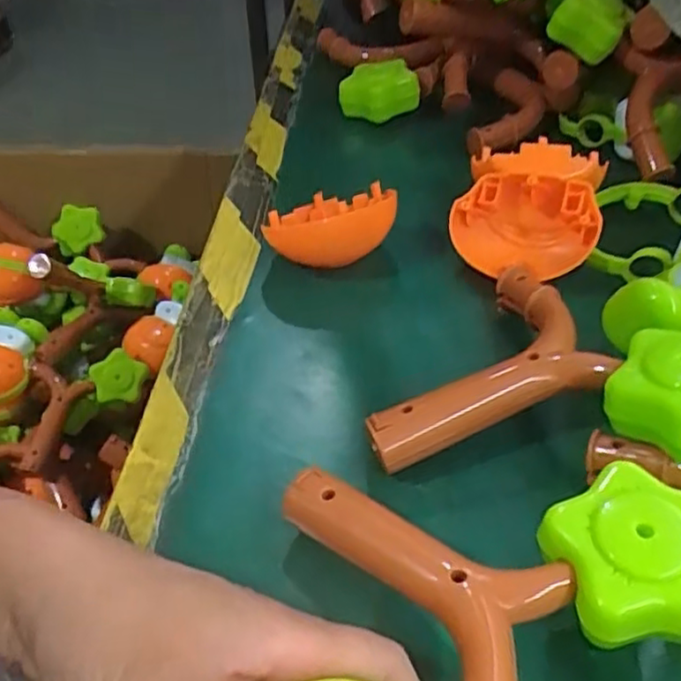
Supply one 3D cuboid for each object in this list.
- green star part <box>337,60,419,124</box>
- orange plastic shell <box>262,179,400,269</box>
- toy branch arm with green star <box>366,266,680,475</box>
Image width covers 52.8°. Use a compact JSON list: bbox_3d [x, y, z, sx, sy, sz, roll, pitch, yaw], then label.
[{"bbox_3d":[0.032,-0.210,0.589,0.053,0.049,0.053,-25,51,-22],"label":"green star part"},{"bbox_3d":[-0.006,-0.078,0.455,0.083,0.052,0.065,3,44,3],"label":"orange plastic shell"},{"bbox_3d":[0.106,0.005,0.349,0.164,0.086,0.138,7,45,8],"label":"toy branch arm with green star"}]

